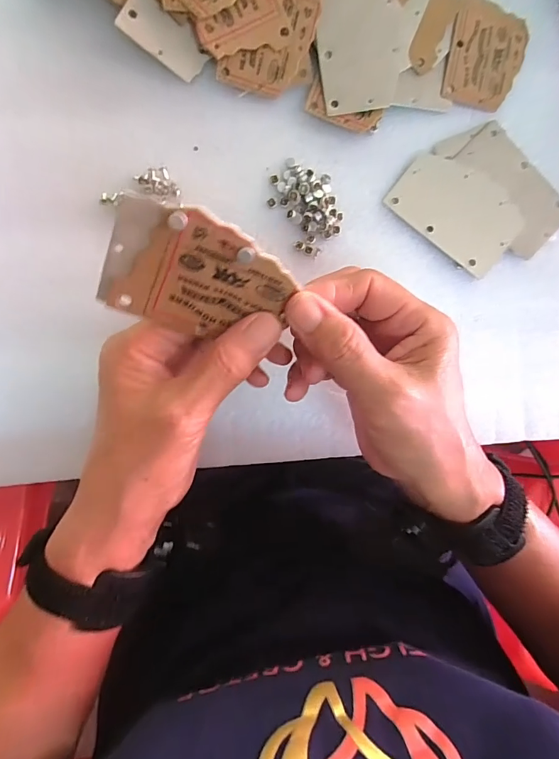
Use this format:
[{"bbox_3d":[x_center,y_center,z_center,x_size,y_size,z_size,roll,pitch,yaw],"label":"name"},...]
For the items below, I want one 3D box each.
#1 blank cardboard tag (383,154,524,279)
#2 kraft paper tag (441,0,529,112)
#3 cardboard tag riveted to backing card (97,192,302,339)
[{"bbox_3d":[0.121,-0.116,0.275,0.084,0.006,0.058,40,89,-3],"label":"blank cardboard tag"},{"bbox_3d":[0.142,-0.225,0.280,0.052,0.004,0.075,12,91,-10],"label":"kraft paper tag"},{"bbox_3d":[-0.034,-0.043,0.178,0.077,0.004,0.052,16,125,-20],"label":"cardboard tag riveted to backing card"}]

